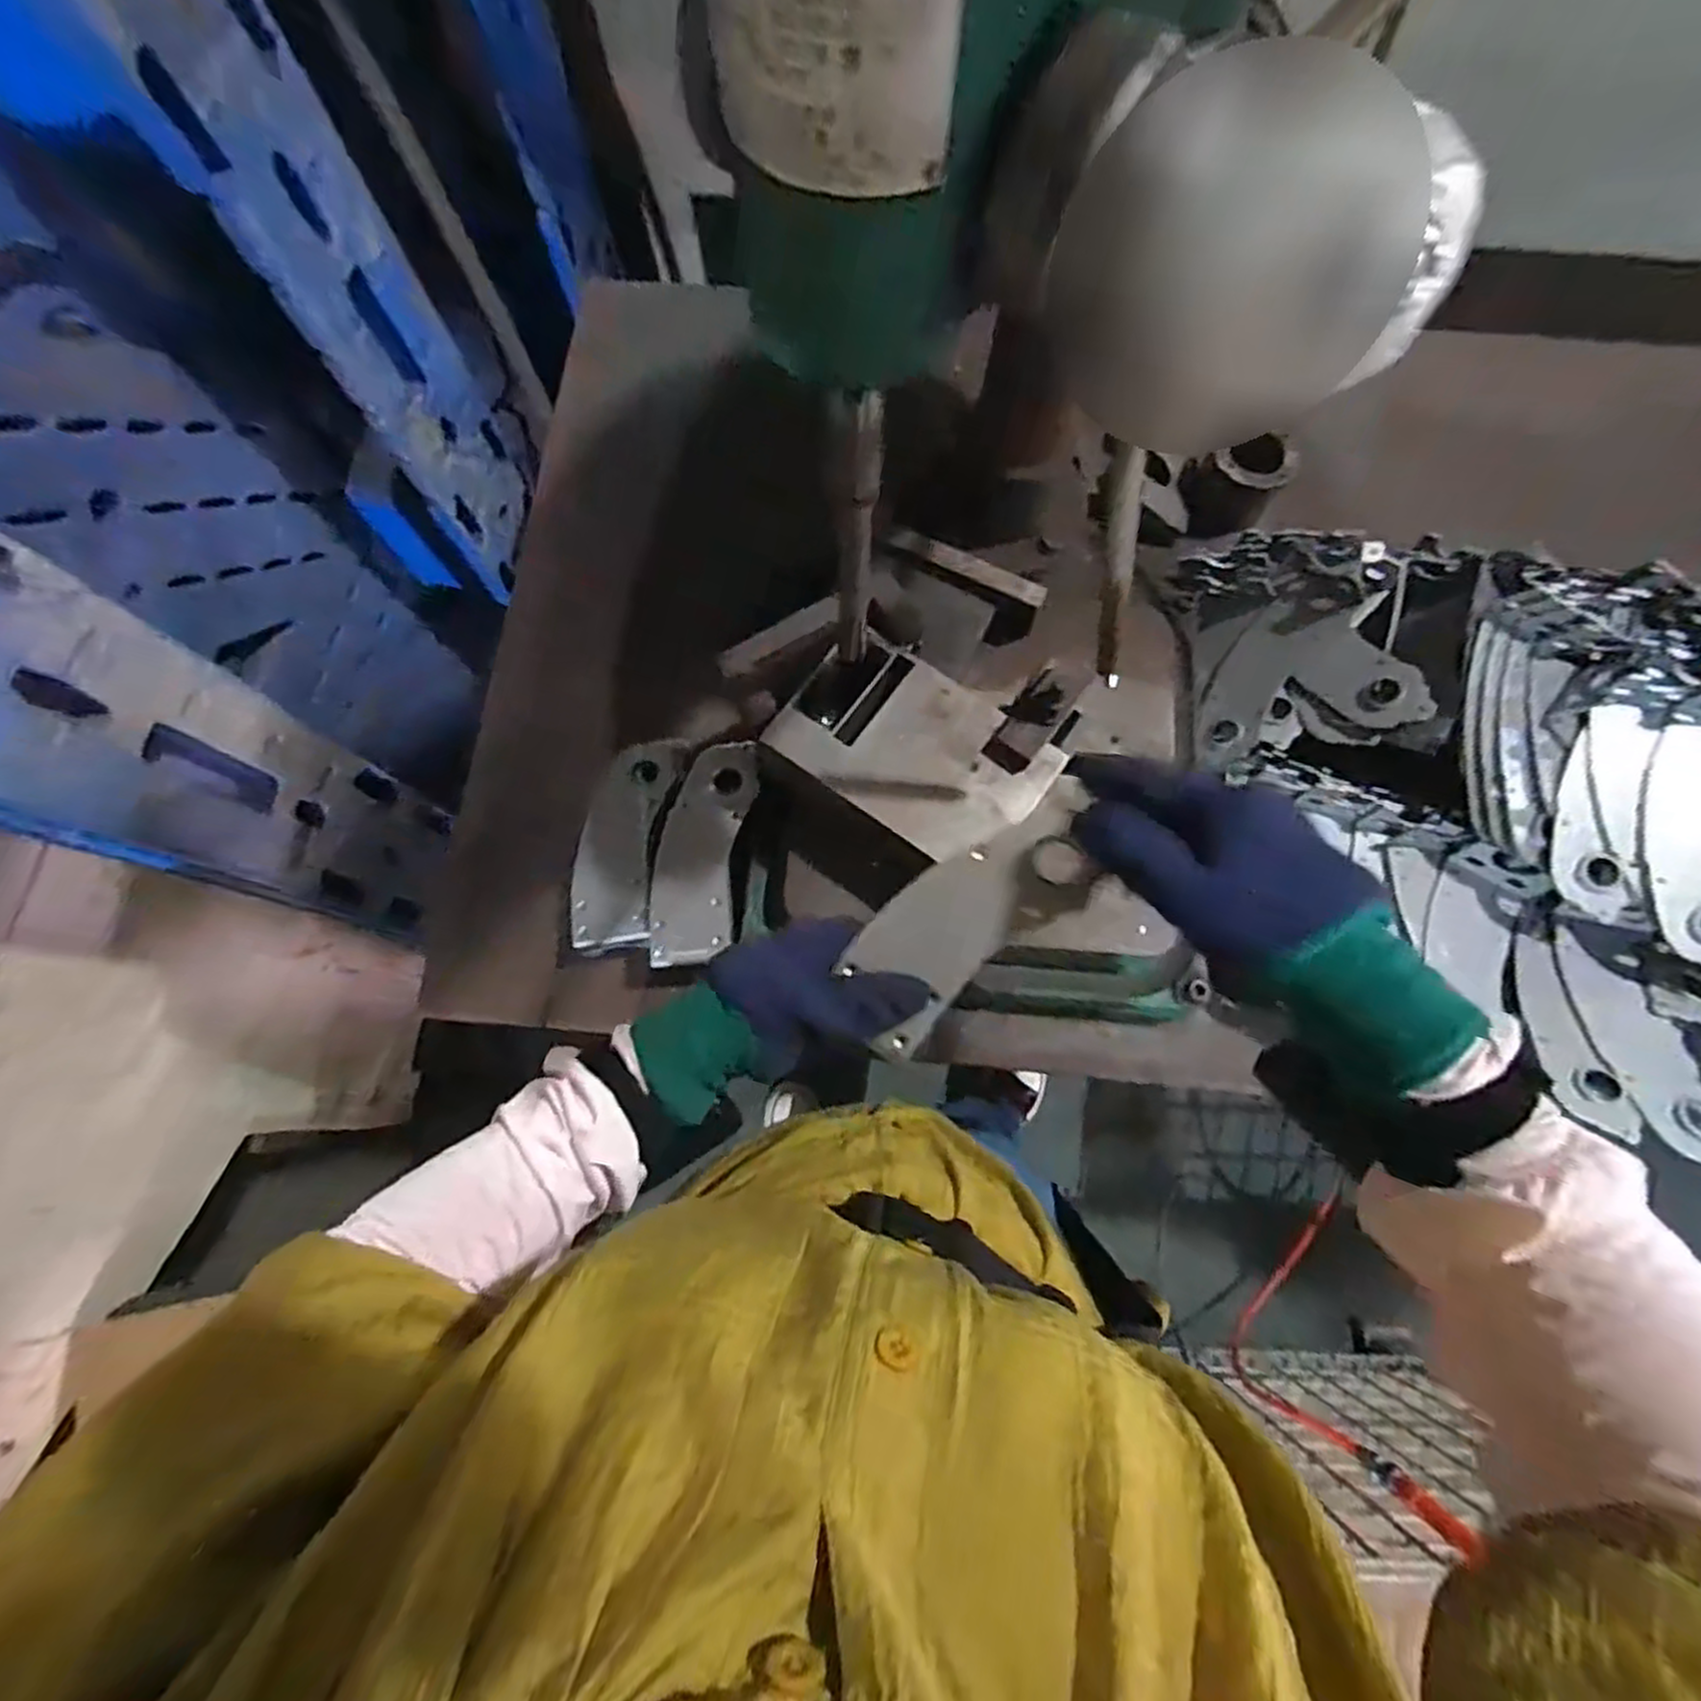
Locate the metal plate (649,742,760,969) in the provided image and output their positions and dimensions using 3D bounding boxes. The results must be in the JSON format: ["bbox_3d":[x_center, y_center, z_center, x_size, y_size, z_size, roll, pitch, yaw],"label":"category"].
[{"bbox_3d":[-0.116,0.000,0.607,0.066,0.013,0.180,9,78,1],"label":"metal plate"}]

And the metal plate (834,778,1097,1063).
[{"bbox_3d":[0.063,0.033,0.416,0.169,0.008,0.063,-46,76,6],"label":"metal plate"}]

